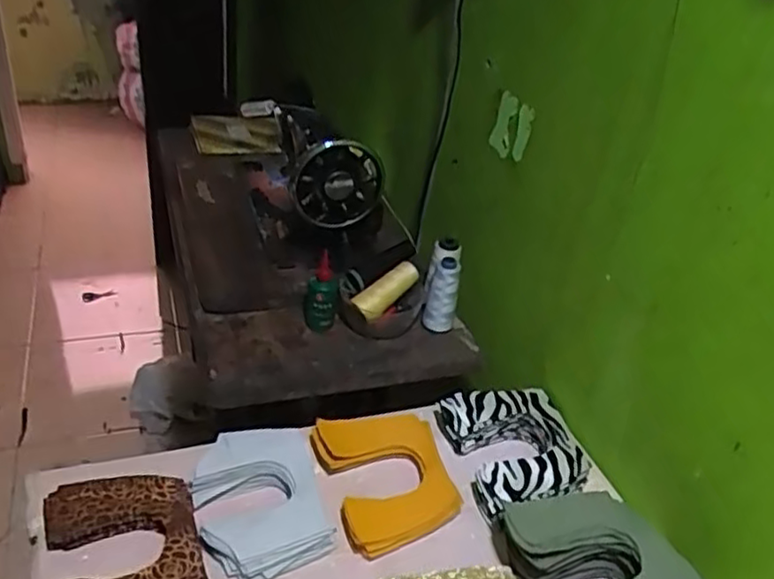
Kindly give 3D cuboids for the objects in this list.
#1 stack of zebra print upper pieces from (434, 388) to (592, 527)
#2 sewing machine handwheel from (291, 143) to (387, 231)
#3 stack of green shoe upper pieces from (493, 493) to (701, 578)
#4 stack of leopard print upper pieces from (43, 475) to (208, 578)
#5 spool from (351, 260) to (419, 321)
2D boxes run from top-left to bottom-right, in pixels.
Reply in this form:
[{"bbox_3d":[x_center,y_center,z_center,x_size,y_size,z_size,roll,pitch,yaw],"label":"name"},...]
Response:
[{"bbox_3d":[0.147,0.182,0.777,0.134,0.054,0.163,-7,35,-20],"label":"stack of zebra print upper pieces"},{"bbox_3d":[-0.076,-0.158,0.992,0.135,0.122,0.044,-4,36,-18],"label":"sewing machine handwheel"},{"bbox_3d":[0.192,0.270,0.640,0.140,0.075,0.180,-14,38,-28],"label":"stack of green shoe upper pieces"},{"bbox_3d":[-0.244,0.242,0.632,0.134,0.035,0.162,-9,36,-22],"label":"stack of leopard print upper pieces"},{"bbox_3d":[0.003,-0.003,0.972,0.034,0.032,0.119,29,52,32],"label":"spool"}]

